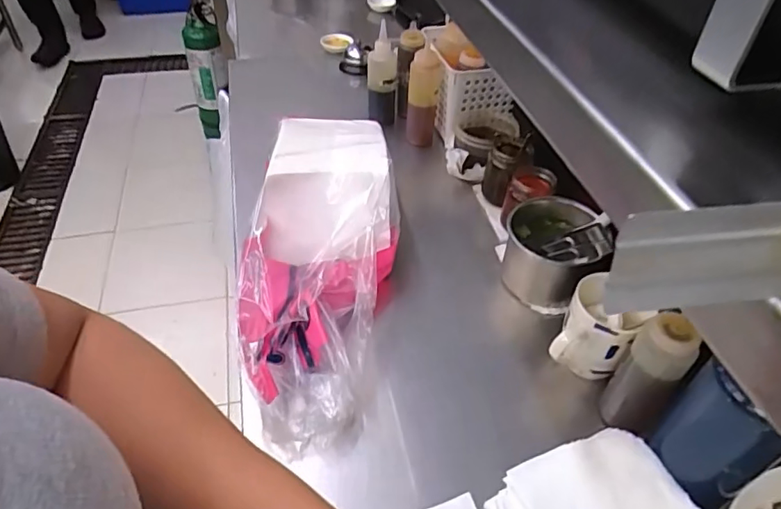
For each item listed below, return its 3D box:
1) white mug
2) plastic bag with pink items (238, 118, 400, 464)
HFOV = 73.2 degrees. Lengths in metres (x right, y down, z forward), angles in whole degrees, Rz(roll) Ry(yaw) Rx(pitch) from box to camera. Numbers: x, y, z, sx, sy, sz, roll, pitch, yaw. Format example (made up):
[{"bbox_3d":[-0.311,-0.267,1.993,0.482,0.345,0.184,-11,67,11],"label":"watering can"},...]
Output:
[{"bbox_3d":[0.217,0.084,0.558,0.074,0.102,0.094,23,48,19],"label":"white mug"},{"bbox_3d":[-0.081,-0.006,0.649,0.169,0.136,0.444,2,58,-1],"label":"plastic bag with pink items"}]

